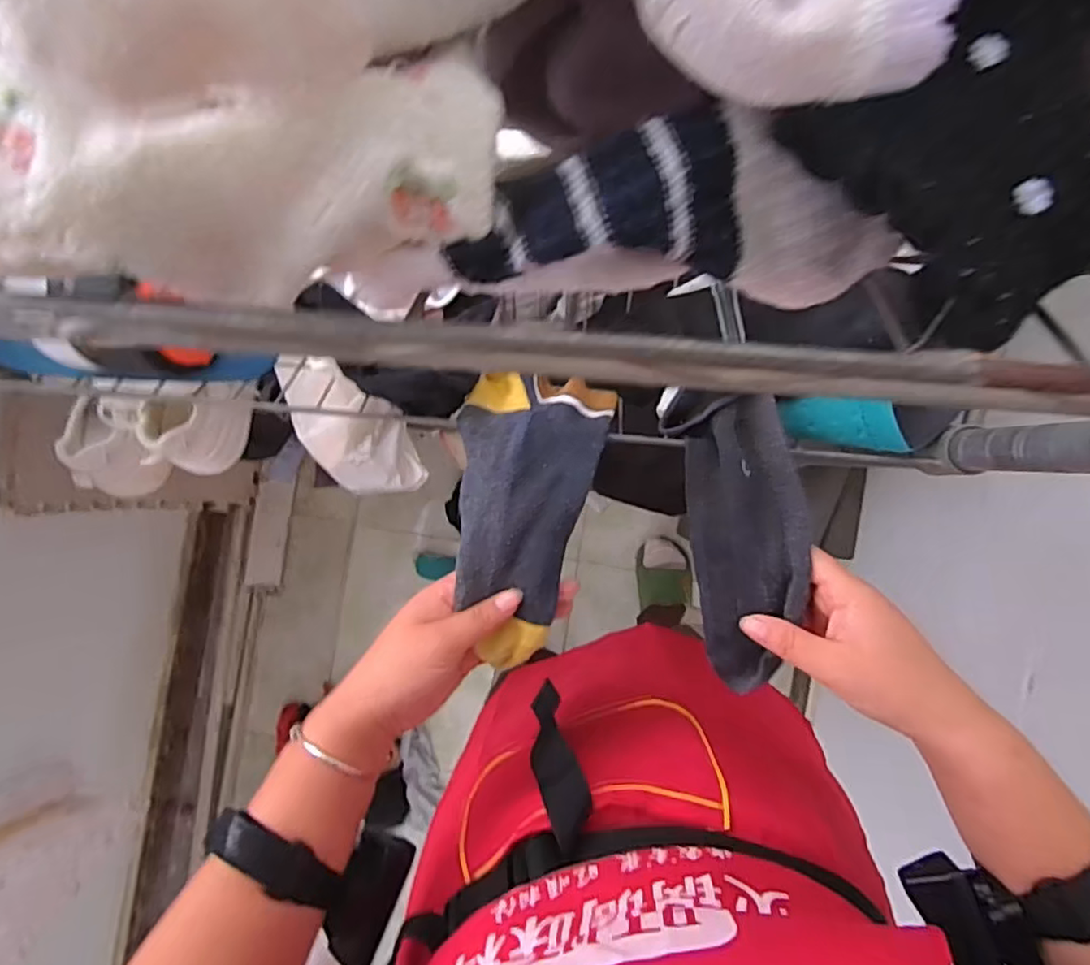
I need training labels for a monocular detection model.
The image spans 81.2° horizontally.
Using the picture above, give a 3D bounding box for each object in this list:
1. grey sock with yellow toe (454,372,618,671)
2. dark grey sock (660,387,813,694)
[{"bbox_3d":[-0.015,0.026,0.420,0.090,0.014,0.187,8,94,4],"label":"grey sock with yellow toe"},{"bbox_3d":[0.126,0.036,0.404,0.072,0.030,0.190,-6,92,4],"label":"dark grey sock"}]

